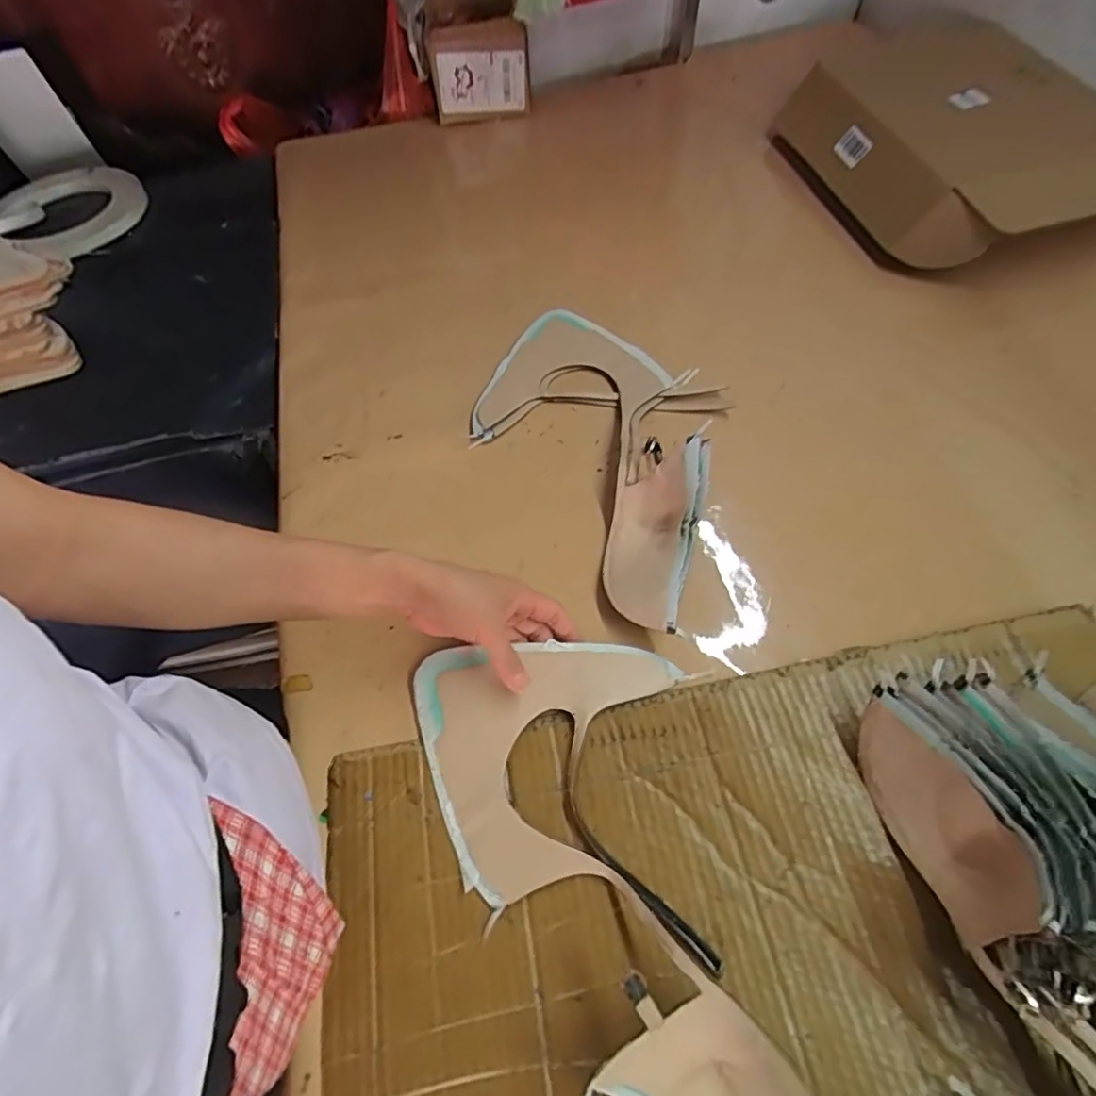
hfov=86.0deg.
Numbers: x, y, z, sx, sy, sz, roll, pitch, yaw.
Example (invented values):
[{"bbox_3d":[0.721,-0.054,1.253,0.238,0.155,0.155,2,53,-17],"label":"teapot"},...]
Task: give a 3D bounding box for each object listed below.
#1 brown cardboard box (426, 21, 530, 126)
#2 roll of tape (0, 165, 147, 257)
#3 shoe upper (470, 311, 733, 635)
[{"bbox_3d":[-0.103,-0.707,0.882,0.147,0.127,0.039,-4,59,2],"label":"brown cardboard box"},{"bbox_3d":[-0.704,-0.501,0.868,0.185,0.030,0.186,33,67,21],"label":"roll of tape"},{"bbox_3d":[0.064,-0.123,0.567,0.242,0.071,0.380,-34,63,-15],"label":"shoe upper"}]

